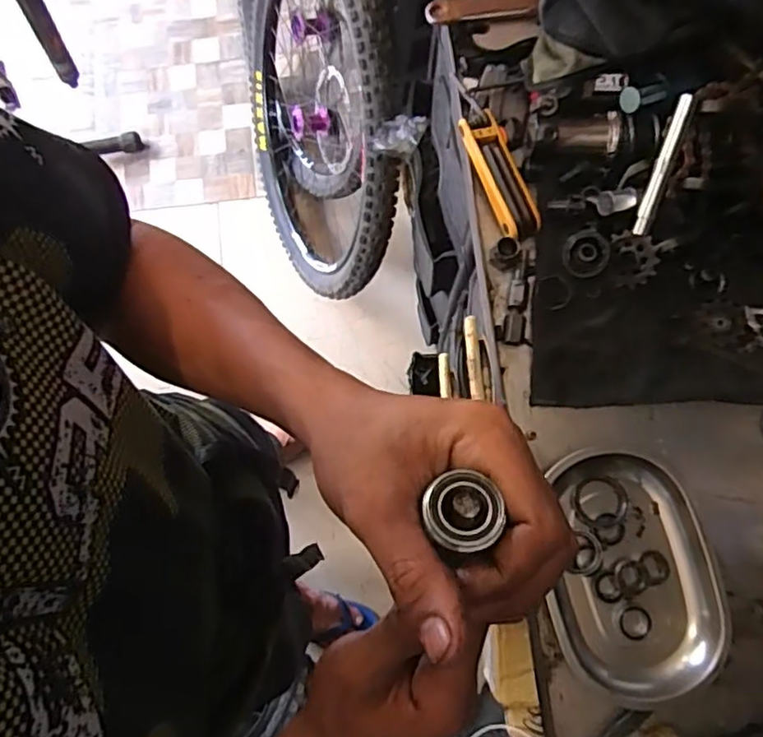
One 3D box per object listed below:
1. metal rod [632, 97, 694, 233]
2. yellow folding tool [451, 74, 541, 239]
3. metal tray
[{"bbox_3d":[0.262,-0.189,0.585,0.012,0.009,0.127,17,106,4],"label":"metal rod"},{"bbox_3d":[0.110,-0.217,0.627,0.040,0.023,0.176,-21,80,-3],"label":"yellow folding tool"},{"bbox_3d":[0.226,0.184,0.562,0.144,0.032,0.218,-12,80,-1],"label":"metal tray"}]

